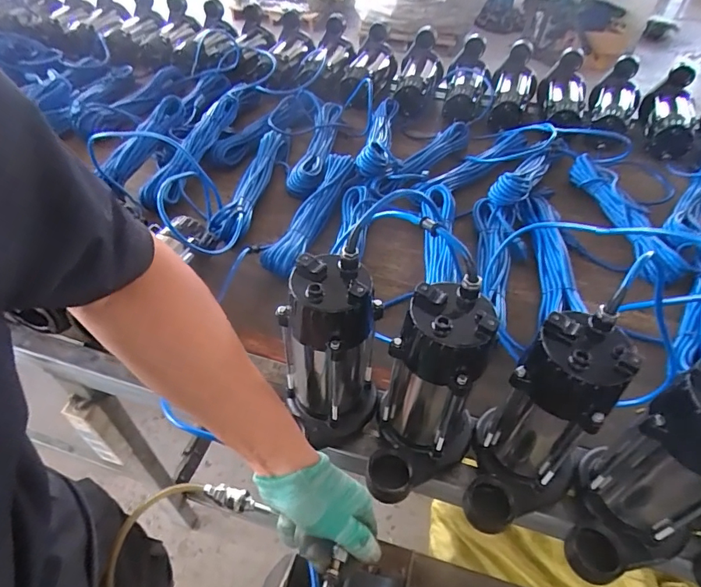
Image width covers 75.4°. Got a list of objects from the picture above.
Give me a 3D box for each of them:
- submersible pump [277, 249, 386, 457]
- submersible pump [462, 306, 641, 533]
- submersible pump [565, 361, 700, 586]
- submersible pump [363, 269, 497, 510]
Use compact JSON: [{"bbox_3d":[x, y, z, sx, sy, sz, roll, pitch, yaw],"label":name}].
[{"bbox_3d":[-0.017,0.069,0.529,0.108,0.232,0.101,-14,49,-15],"label":"submersible pump"},{"bbox_3d":[0.195,0.143,0.468,0.108,0.224,0.141,28,52,22],"label":"submersible pump"},{"bbox_3d":[0.301,0.177,0.438,0.144,0.222,0.113,-18,50,-18],"label":"submersible pump"},{"bbox_3d":[0.090,0.115,0.492,0.113,0.228,0.144,12,48,9],"label":"submersible pump"}]

